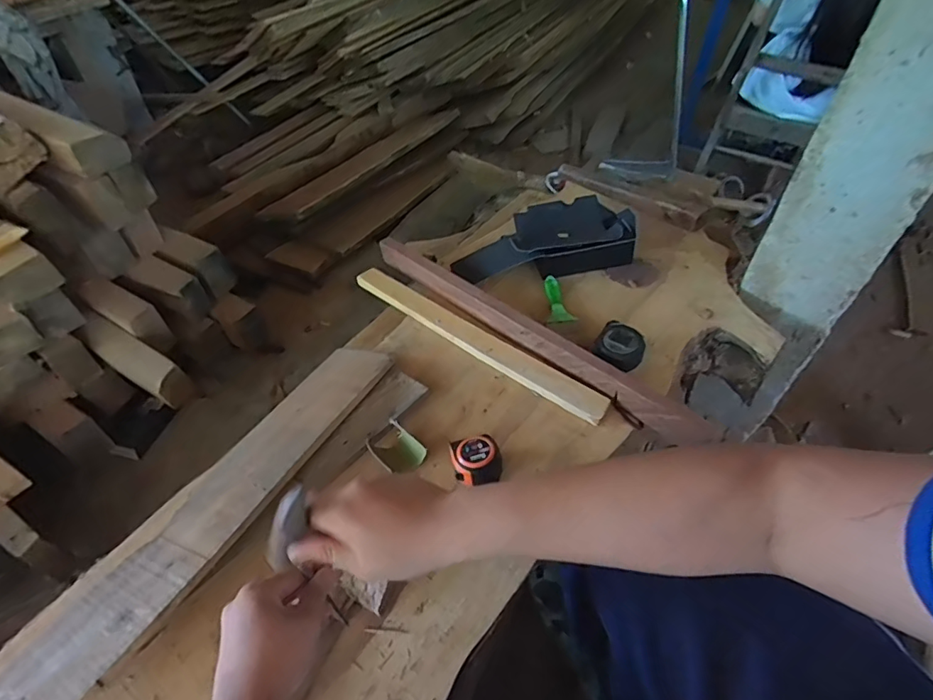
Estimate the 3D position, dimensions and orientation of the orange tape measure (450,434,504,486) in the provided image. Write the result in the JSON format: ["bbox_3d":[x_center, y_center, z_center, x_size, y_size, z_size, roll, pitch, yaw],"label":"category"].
[{"bbox_3d":[0.015,0.152,0.685,0.069,0.046,0.062,-7,47,-5],"label":"orange tape measure"}]

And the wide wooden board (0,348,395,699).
[{"bbox_3d":[-0.306,0.191,0.662,0.121,0.019,0.592,9,42,30],"label":"wide wooden board"}]

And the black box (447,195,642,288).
[{"bbox_3d":[0.153,-0.217,1.031,0.365,0.106,0.156,-11,46,10],"label":"black box"}]

